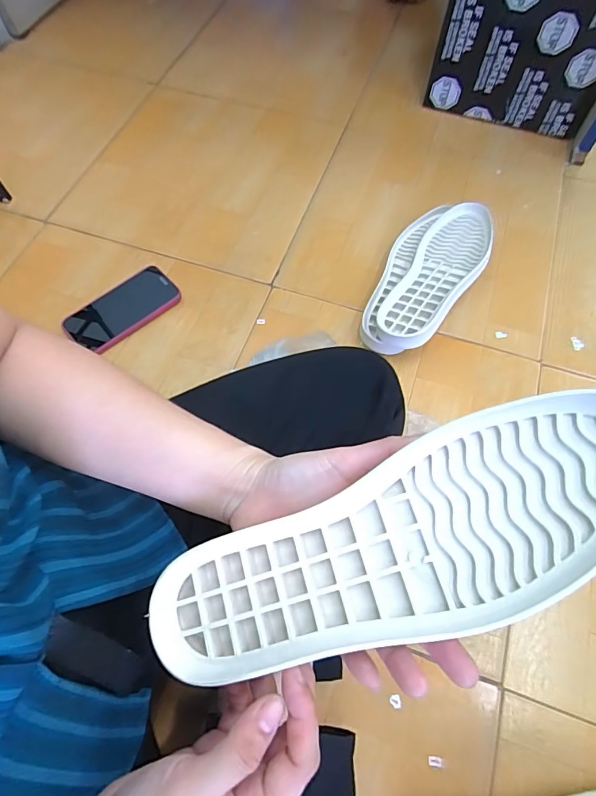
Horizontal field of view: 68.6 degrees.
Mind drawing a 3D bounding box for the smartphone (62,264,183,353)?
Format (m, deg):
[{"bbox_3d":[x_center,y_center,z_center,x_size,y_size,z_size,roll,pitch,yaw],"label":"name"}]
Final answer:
[{"bbox_3d":[-0.255,-0.129,0.638,0.160,0.009,0.081,-37,70,-16],"label":"smartphone"}]

